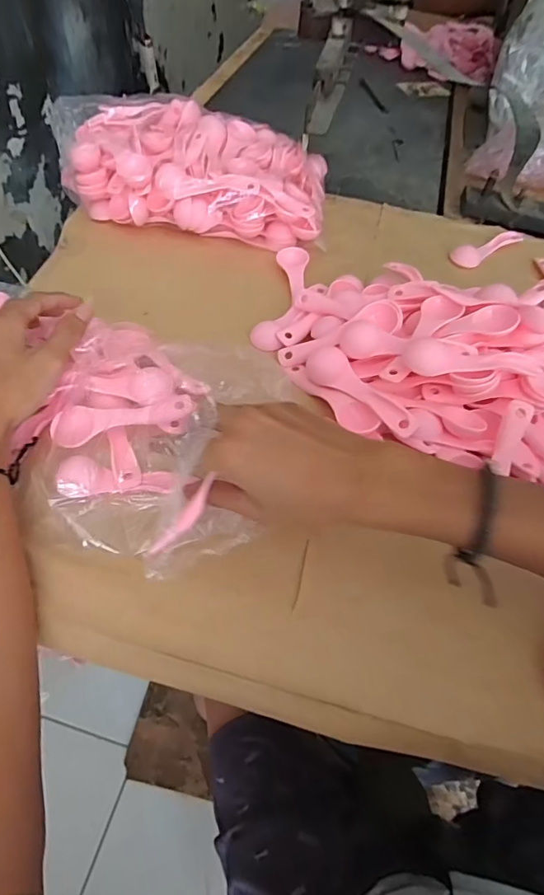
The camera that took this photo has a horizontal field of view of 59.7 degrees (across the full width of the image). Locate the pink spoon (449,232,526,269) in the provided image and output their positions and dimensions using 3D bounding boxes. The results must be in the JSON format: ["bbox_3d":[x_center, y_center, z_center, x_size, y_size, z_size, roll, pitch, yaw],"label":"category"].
[{"bbox_3d":[0.267,-0.251,0.589,0.115,0.011,0.034,-32,63,-24],"label":"pink spoon"}]

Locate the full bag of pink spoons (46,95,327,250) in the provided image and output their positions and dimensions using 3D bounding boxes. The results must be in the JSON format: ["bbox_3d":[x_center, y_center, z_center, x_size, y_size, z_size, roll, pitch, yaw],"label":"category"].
[{"bbox_3d":[-0.090,-0.337,0.573,0.314,0.085,0.176,8,55,0],"label":"full bag of pink spoons"}]

